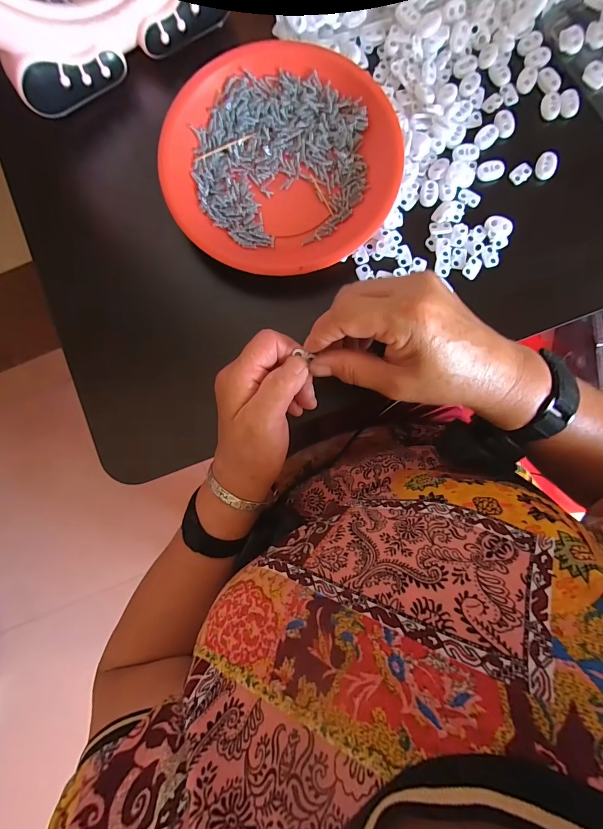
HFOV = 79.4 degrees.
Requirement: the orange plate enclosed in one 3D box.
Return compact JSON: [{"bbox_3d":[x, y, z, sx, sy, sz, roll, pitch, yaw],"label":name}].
[{"bbox_3d":[-0.020,-0.213,0.308,0.180,0.027,0.193,0,85,1],"label":"orange plate"}]

